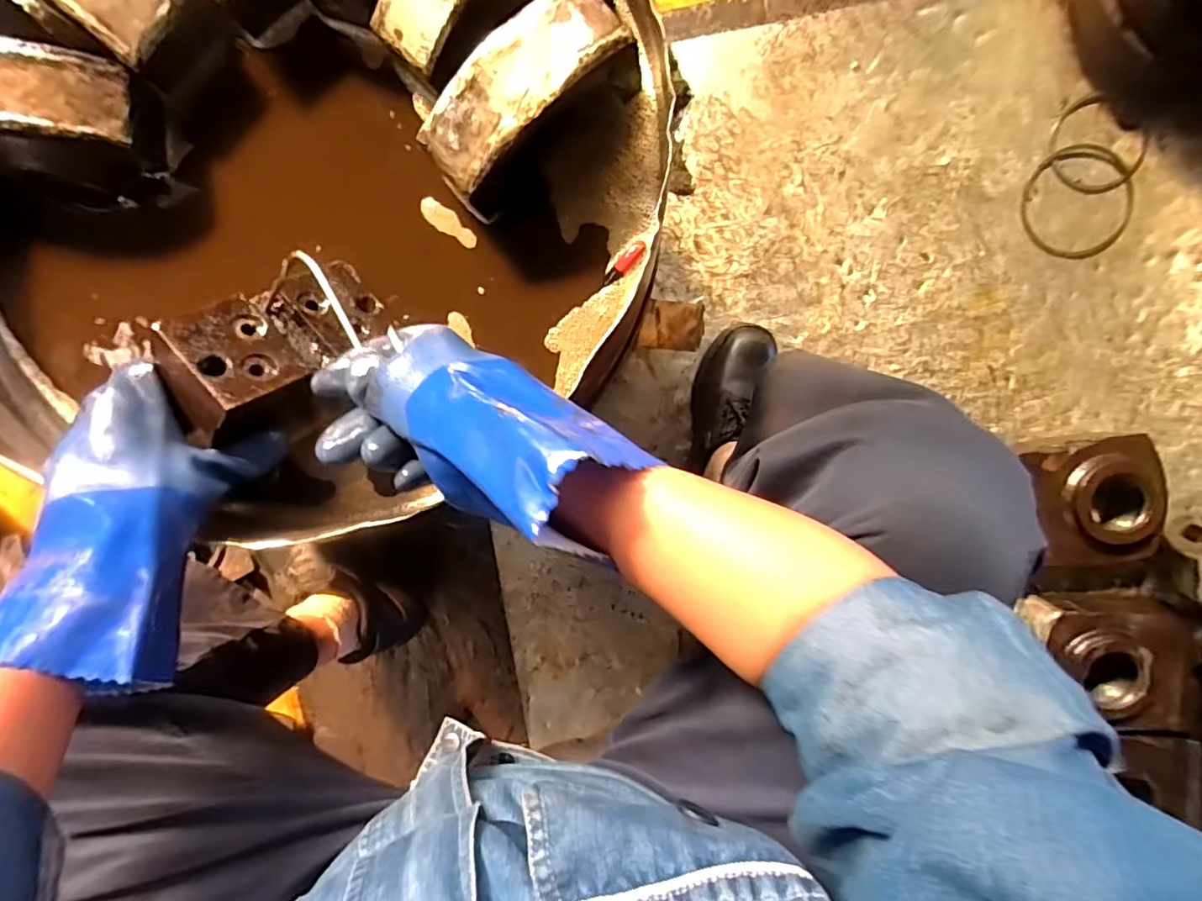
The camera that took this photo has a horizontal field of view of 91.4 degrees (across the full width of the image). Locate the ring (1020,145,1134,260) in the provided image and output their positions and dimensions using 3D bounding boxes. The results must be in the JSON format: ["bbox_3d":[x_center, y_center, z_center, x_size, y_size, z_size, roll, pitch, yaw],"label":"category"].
[{"bbox_3d":[0.611,-0.319,0.751,0.136,0.009,0.147,0,92,0],"label":"ring"}]

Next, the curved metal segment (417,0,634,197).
[{"bbox_3d":[-0.054,-0.249,0.393,0.151,0.032,0.058,-41,93,4],"label":"curved metal segment"}]

